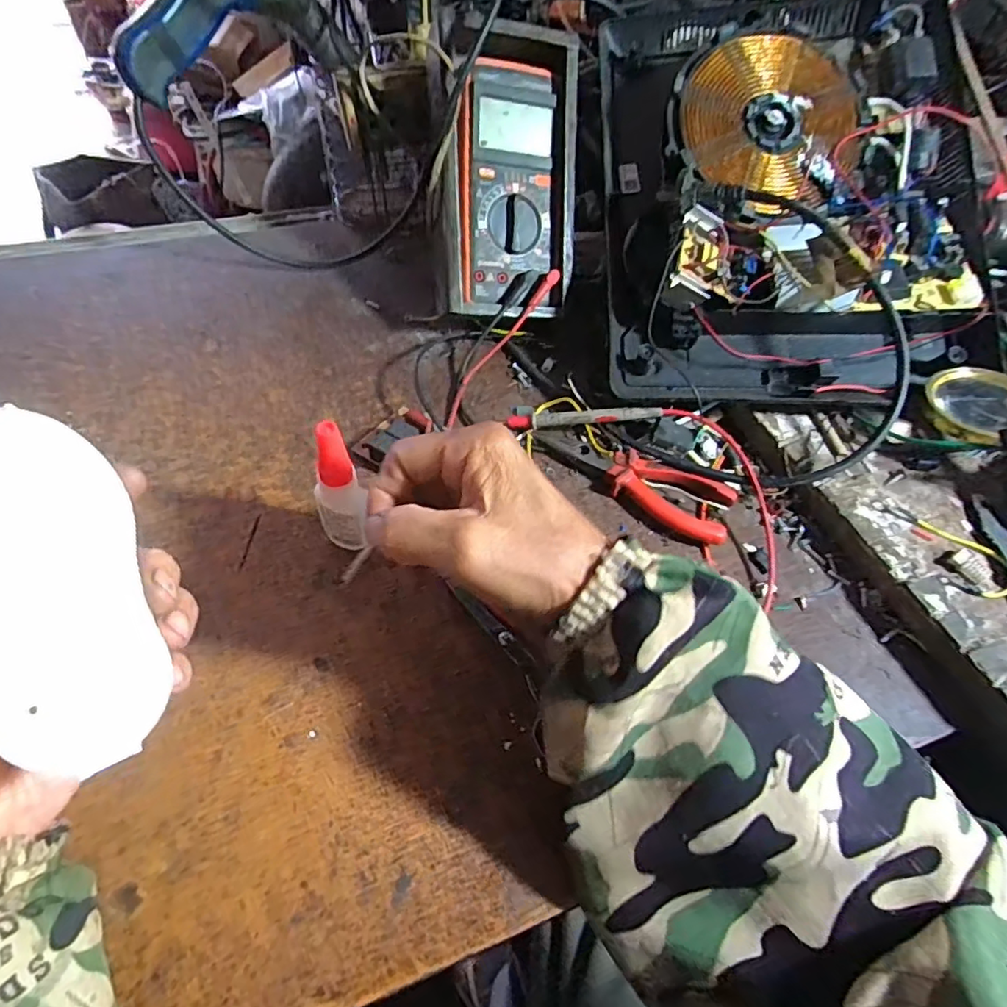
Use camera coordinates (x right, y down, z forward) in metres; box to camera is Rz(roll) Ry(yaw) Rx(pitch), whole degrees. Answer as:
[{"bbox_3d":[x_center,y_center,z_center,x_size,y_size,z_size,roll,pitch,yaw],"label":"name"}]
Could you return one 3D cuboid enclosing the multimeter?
[{"bbox_3d":[0.002,-0.257,0.459,0.105,0.038,0.209,-2,100,-18],"label":"multimeter"}]

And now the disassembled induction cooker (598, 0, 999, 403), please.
[{"bbox_3d":[0.235,-0.260,0.465,0.305,0.084,0.371,0,77,4],"label":"disassembled induction cooker"}]

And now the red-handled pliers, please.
[{"bbox_3d":[0.092,-0.015,0.422,0.141,0.022,0.047,22,57,11],"label":"red-handled pliers"}]

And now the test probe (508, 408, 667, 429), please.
[{"bbox_3d":[0.060,-0.063,0.436,0.111,0.011,0.011,-2,55,9],"label":"test probe"}]

